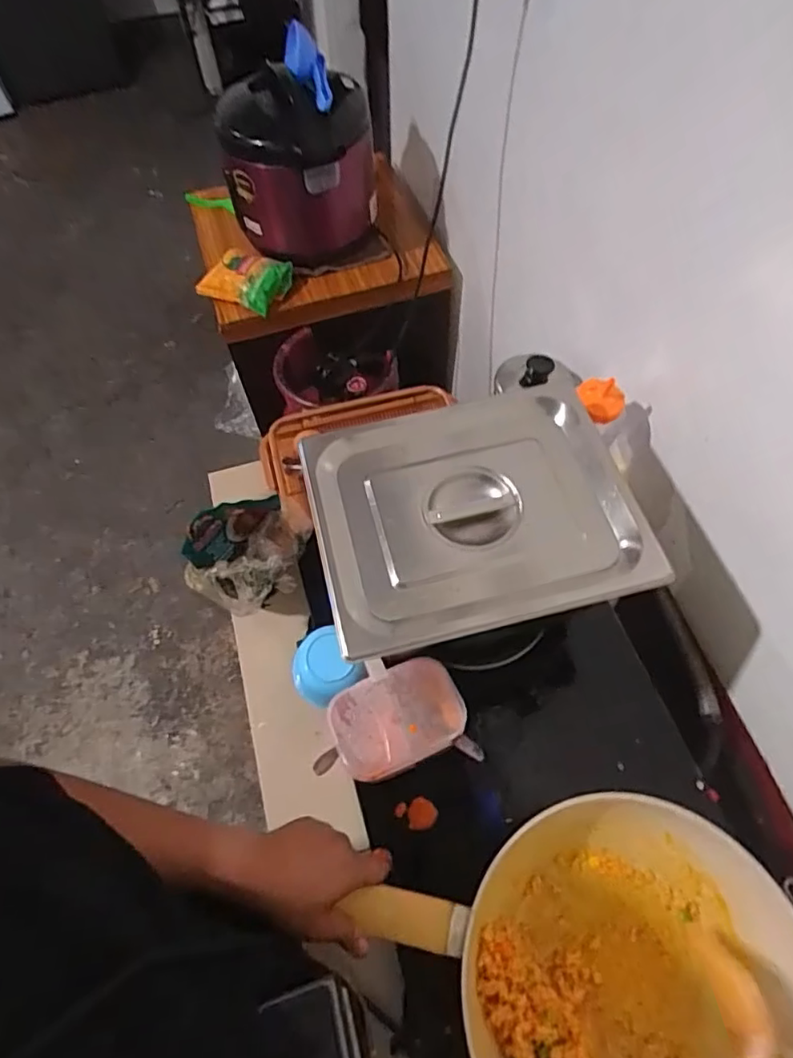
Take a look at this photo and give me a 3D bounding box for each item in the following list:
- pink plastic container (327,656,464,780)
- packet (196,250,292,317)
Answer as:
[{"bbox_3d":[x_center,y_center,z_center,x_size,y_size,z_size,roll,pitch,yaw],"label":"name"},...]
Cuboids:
[{"bbox_3d":[0.002,0.207,0.635,0.140,0.103,0.108,-21,62,-11],"label":"pink plastic container"},{"bbox_3d":[-0.308,-0.504,1.193,0.162,0.080,0.104,19,62,12],"label":"packet"}]

